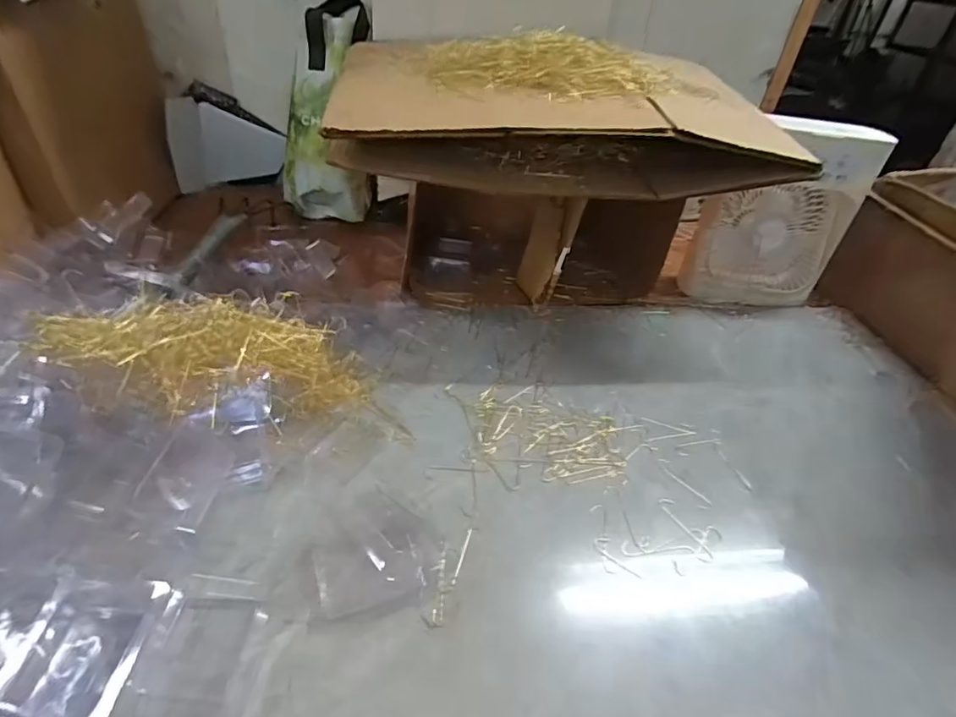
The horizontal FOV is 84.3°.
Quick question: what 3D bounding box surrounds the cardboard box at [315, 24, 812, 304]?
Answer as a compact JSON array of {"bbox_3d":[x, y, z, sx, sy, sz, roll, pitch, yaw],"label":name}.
[{"bbox_3d":[0.082,-0.240,0.693,0.481,0.293,0.326,2,40,-7],"label":"cardboard box"}]

